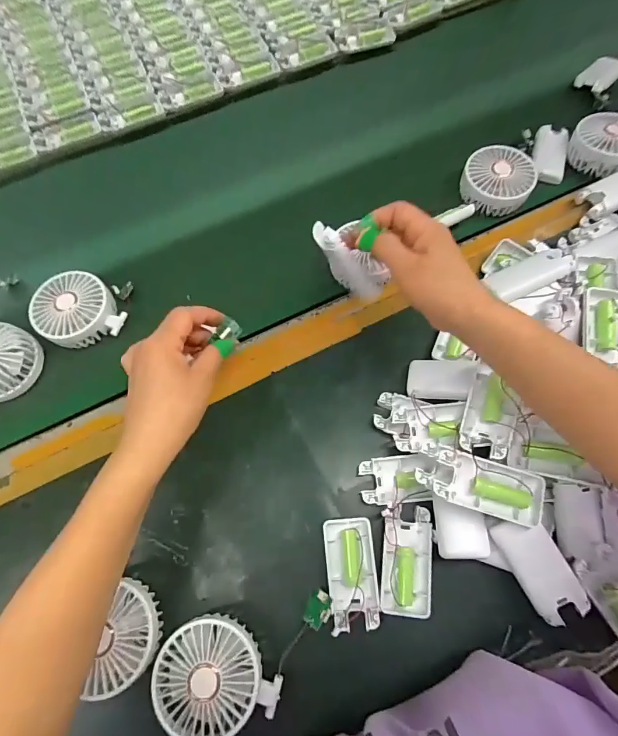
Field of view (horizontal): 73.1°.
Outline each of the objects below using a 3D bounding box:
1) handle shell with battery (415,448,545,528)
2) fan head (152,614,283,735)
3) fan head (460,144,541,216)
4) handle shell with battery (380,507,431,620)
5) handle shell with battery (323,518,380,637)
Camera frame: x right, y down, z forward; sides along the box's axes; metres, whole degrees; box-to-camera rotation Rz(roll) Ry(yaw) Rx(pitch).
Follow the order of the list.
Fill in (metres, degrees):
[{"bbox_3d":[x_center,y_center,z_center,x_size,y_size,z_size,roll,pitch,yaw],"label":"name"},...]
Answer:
[{"bbox_3d":[0.155,0.106,0.378,0.103,0.028,0.044,16,69,9],"label":"handle shell with battery"},{"bbox_3d":[-0.083,0.270,0.361,0.089,0.038,0.098,-36,71,-12],"label":"fan head"},{"bbox_3d":[0.244,-0.241,0.541,0.087,0.039,0.089,-1,68,2],"label":"fan head"},{"bbox_3d":[0.094,0.183,0.397,0.046,0.013,0.093,5,71,3],"label":"handle shell with battery"},{"bbox_3d":[0.041,0.195,0.398,0.045,0.014,0.095,-5,71,-1],"label":"handle shell with battery"}]

